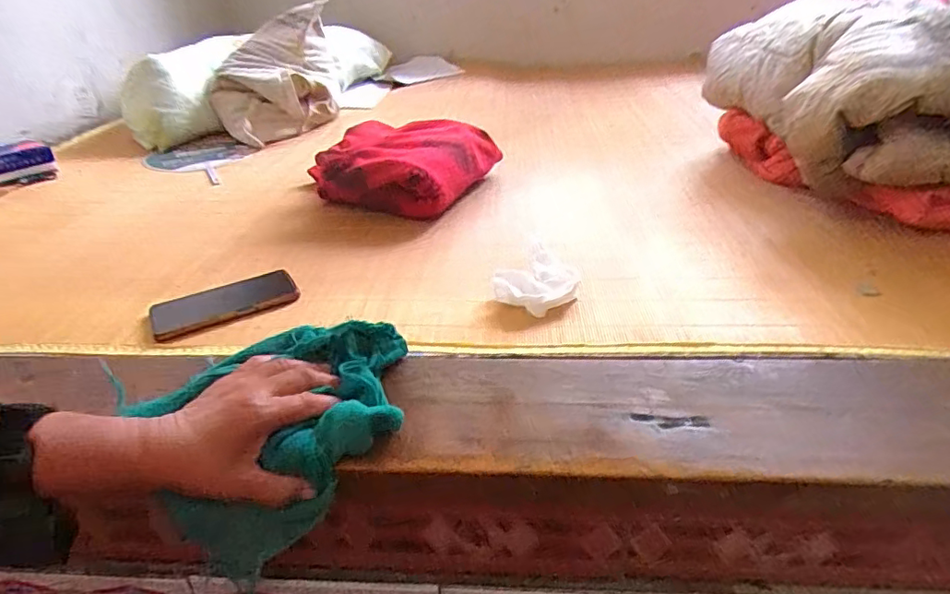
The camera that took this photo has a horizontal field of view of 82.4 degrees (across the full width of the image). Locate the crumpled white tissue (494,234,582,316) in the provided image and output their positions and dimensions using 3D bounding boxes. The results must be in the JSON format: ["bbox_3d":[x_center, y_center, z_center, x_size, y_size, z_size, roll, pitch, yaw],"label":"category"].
[{"bbox_3d":[0.068,-0.021,0.613,0.093,0.039,0.085,-24,36,-33],"label":"crumpled white tissue"}]

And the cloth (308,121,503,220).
[{"bbox_3d":[-0.111,-0.231,0.924,0.217,0.105,0.253,9,32,20],"label":"cloth"}]

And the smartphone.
[{"bbox_3d":[-0.295,0.008,0.643,0.159,0.015,0.079,-18,33,-24],"label":"smartphone"}]

